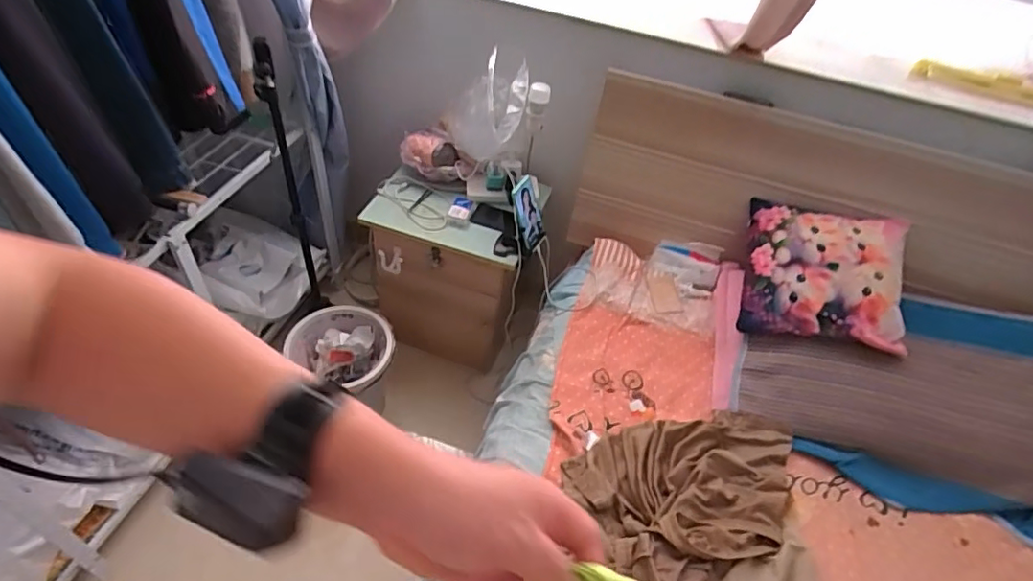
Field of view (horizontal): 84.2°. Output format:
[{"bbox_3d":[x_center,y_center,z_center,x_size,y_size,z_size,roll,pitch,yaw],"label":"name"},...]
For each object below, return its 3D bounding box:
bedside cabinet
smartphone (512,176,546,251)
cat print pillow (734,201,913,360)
[{"bbox_3d":[-0.205,-0.025,1.651,0.414,0.475,0.231,12,47,4],"label":"bedside cabinet"},{"bbox_3d":[0.031,-0.188,1.409,0.016,0.194,0.085,14,51,31],"label":"smartphone"},{"bbox_3d":[0.695,-0.039,1.303,0.338,0.100,0.362,13,63,20],"label":"cat print pillow"}]

